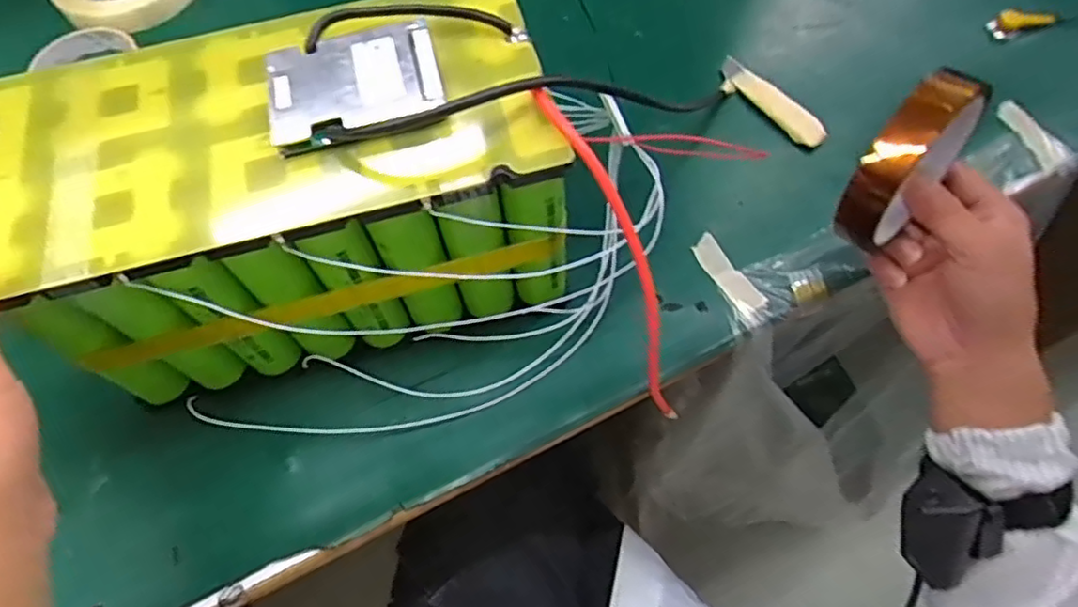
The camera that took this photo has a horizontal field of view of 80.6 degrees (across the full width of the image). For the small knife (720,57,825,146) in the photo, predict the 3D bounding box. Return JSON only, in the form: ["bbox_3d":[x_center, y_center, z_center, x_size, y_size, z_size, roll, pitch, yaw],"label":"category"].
[{"bbox_3d":[0.178,-0.154,0.486,0.021,0.014,0.100,-38,69,-16],"label":"small knife"}]

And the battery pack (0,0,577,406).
[{"bbox_3d":[-0.130,-0.062,0.354,0.264,0.136,0.133,-14,64,-6],"label":"battery pack"}]

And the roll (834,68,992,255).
[{"bbox_3d":[0.180,-0.069,0.311,0.032,0.077,0.077,39,71,18],"label":"roll"}]

